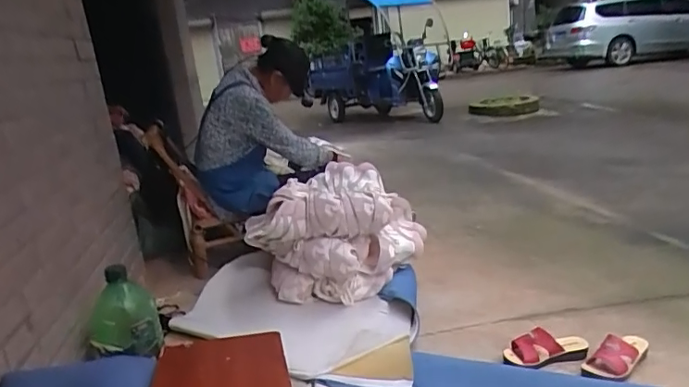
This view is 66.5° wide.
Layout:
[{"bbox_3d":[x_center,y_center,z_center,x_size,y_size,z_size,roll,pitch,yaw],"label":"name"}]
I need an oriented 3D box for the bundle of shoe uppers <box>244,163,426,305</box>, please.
[{"bbox_3d":[-0.031,0.157,1.822,0.598,0.403,0.331,-6,15,2],"label":"bundle of shoe uppers"}]

